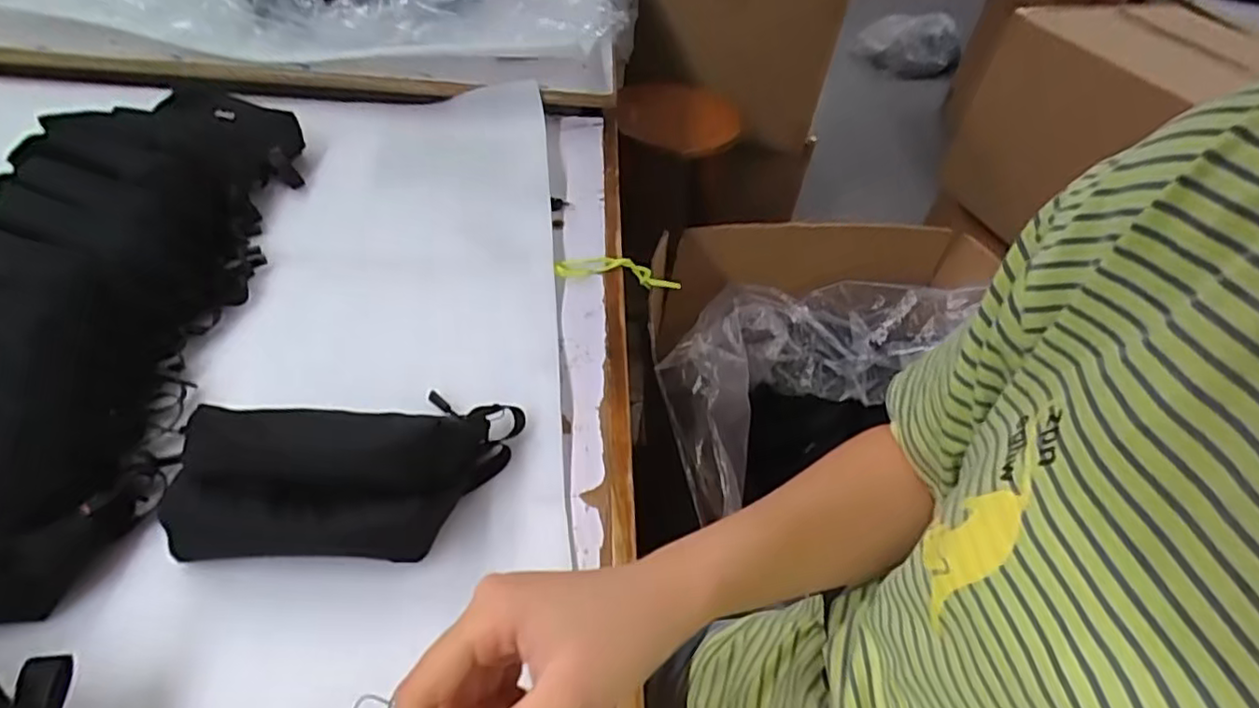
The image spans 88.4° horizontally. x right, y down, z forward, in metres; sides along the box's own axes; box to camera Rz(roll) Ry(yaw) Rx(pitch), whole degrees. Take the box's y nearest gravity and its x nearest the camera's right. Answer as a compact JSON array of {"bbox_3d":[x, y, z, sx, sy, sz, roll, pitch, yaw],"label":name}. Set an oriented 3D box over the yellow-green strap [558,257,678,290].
[{"bbox_3d":[-0.008,-0.086,0.671,0.144,0.026,0.024,6,41,-29],"label":"yellow-green strap"}]

